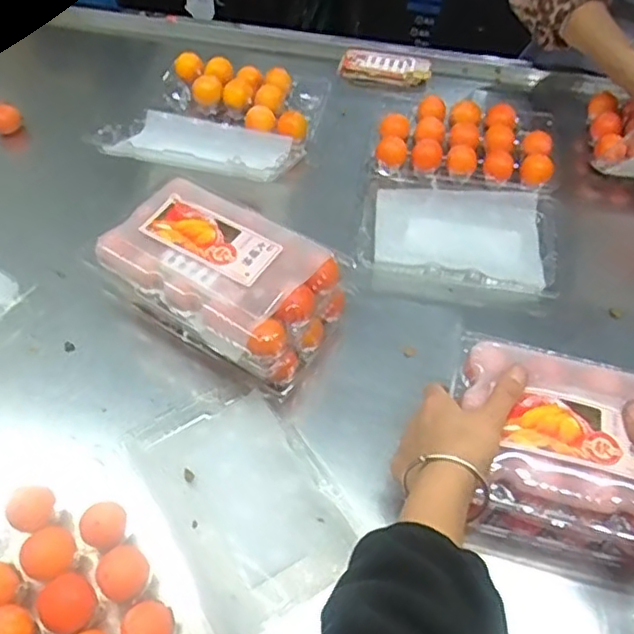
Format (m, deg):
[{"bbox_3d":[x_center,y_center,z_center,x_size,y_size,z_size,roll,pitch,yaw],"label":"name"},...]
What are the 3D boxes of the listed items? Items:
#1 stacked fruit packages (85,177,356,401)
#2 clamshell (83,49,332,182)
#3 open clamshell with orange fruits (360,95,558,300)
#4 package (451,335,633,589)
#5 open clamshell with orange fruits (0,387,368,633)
[{"bbox_3d":[-0.095,-0.029,0.649,0.217,0.116,0.143,28,58,18],"label":"stacked fruit packages"},{"bbox_3d":[-0.123,-0.256,0.801,0.216,0.079,0.262,14,56,7],"label":"clamshell"},{"bbox_3d":[0.180,-0.155,0.796,0.230,0.064,0.302,9,55,4],"label":"open clamshell with orange fruits"},{"bbox_3d":[0.206,0.123,0.547,0.177,0.109,0.157,10,55,5],"label":"package"},{"bbox_3d":[-0.127,0.199,0.524,0.303,0.050,0.233,-25,59,-18],"label":"open clamshell with orange fruits"}]

